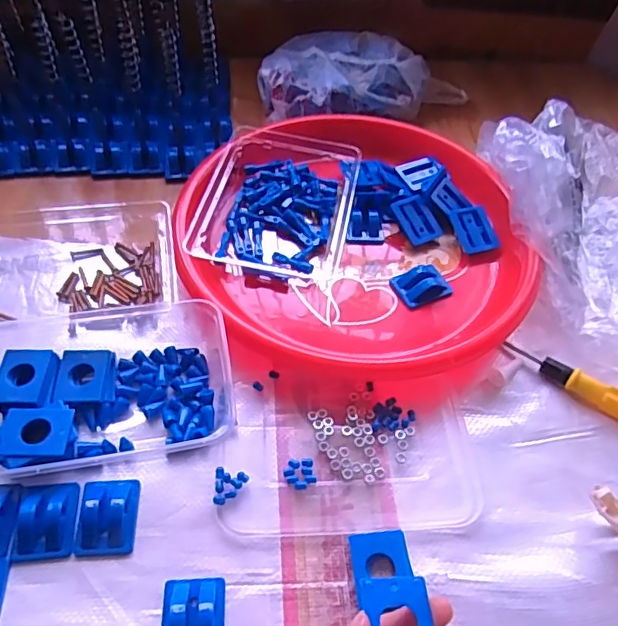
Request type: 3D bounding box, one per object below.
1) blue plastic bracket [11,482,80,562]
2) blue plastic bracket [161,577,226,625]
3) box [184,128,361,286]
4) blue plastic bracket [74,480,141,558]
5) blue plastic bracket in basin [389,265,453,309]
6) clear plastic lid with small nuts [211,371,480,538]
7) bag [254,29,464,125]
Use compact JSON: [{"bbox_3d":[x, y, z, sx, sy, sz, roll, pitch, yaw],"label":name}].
[{"bbox_3d":[-0.157,0.122,0.335,0.035,0.012,0.044,-3,52,-6],"label":"blue plastic bracket"},{"bbox_3d":[-0.063,0.167,0.305,0.034,0.015,0.045,-2,51,-5],"label":"blue plastic bracket"},{"bbox_3d":[-0.024,-0.096,0.494,0.121,0.039,0.159,10,51,4],"label":"box"},{"bbox_3d":[-0.122,0.121,0.339,0.033,0.015,0.045,-2,51,-5],"label":"blue plastic bracket"},{"bbox_3d":[0.093,-0.024,0.462,0.043,0.016,0.030,-19,55,-18],"label":"blue plastic bracket in basin"},{"bbox_3d":[0.026,0.093,0.374,0.164,0.008,0.102,-1,51,-5],"label":"clear plastic lid with small nuts"},{"bbox_3d":[0.058,-0.259,0.617,0.234,0.059,0.113,-13,53,-14],"label":"bag"}]

